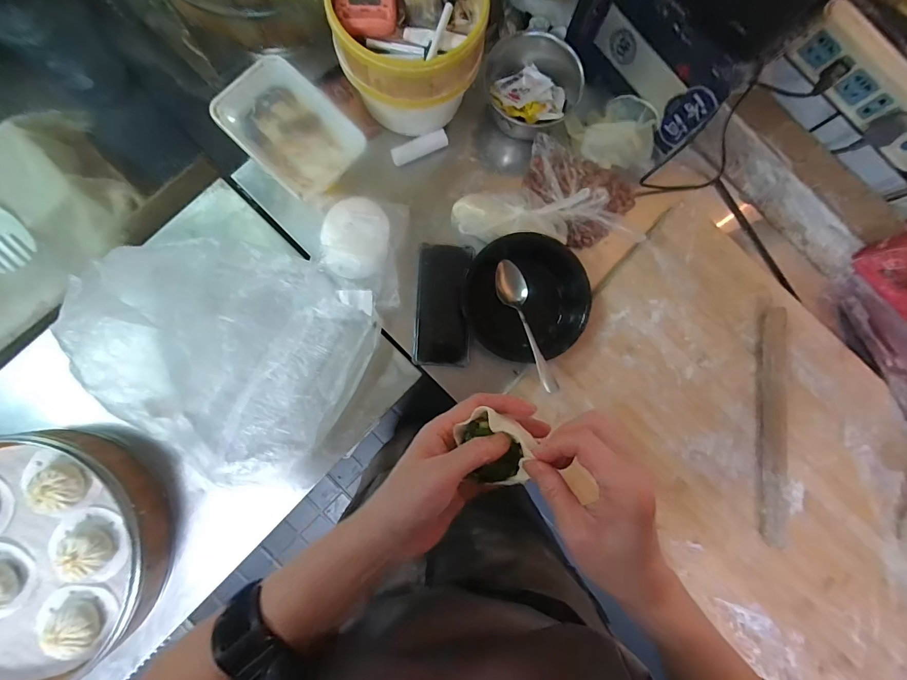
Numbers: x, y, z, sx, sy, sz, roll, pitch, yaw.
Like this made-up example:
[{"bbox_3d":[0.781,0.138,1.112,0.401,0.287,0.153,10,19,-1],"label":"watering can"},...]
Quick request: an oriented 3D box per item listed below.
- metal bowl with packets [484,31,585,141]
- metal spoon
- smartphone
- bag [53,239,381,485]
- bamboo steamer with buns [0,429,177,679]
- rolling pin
[{"bbox_3d":[0.105,-0.339,0.530,0.130,0.067,0.111,13,84,-1],"label":"metal bowl with packets"},{"bbox_3d":[0.095,-0.022,0.518,0.039,0.017,0.191,-14,69,-4],"label":"metal spoon"},{"bbox_3d":[-0.014,-0.048,0.533,0.074,0.016,0.163,3,94,3],"label":"smartphone"},{"bbox_3d":[-0.265,0.018,0.443,0.275,0.149,0.279,23,84,0],"label":"bag"},{"bbox_3d":[-0.497,0.253,0.456,0.290,0.064,0.280,0,84,-2],"label":"bamboo steamer with buns"},{"bbox_3d":[0.437,0.115,0.528,0.034,0.023,0.311,4,84,-2],"label":"rolling pin"}]

